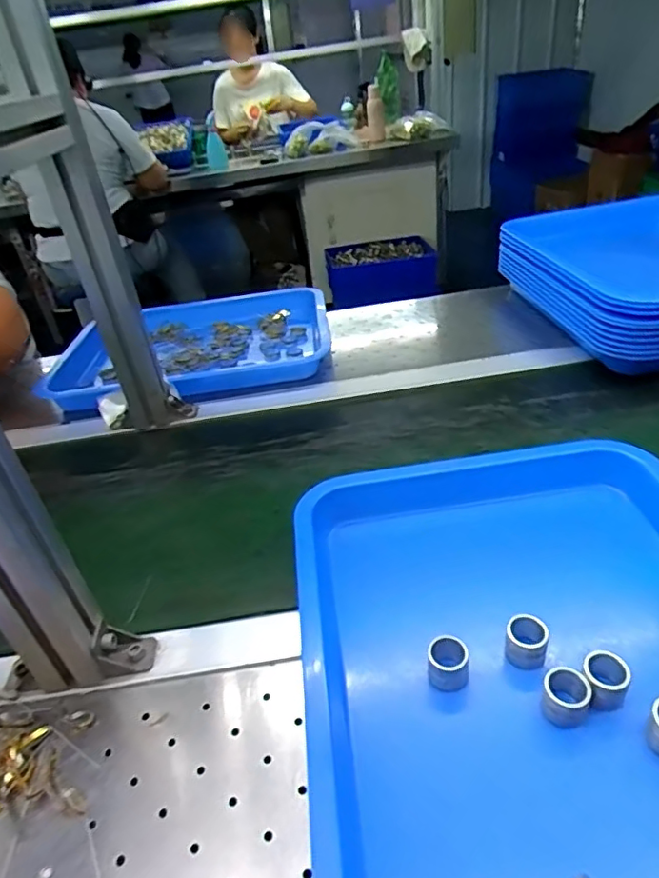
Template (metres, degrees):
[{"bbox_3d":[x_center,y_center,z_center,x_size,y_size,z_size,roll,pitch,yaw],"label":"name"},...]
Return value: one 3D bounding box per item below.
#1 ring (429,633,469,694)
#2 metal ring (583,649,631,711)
[{"bbox_3d":[0.075,0.141,0.355,0.024,0.025,0.026,-5,35,4],"label":"ring"},{"bbox_3d":[0.161,0.142,0.331,0.025,0.021,0.028,17,42,31],"label":"metal ring"}]

